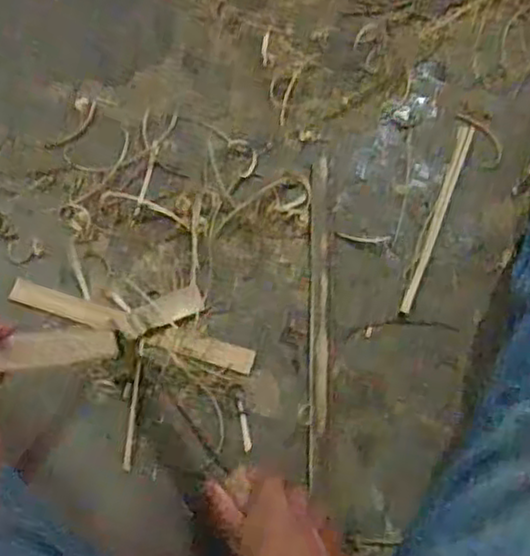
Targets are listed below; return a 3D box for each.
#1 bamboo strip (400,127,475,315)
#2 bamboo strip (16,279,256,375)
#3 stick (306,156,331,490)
[{"bbox_3d":[0.175,-0.064,0.724,0.015,0.005,0.220,22,72,5],"label":"bamboo strip"},{"bbox_3d":[-0.126,0.046,0.675,0.238,0.006,0.024,17,72,4],"label":"bamboo strip"},{"bbox_3d":[0.053,0.030,0.688,0.020,0.004,0.319,2,72,-1],"label":"stick"}]

